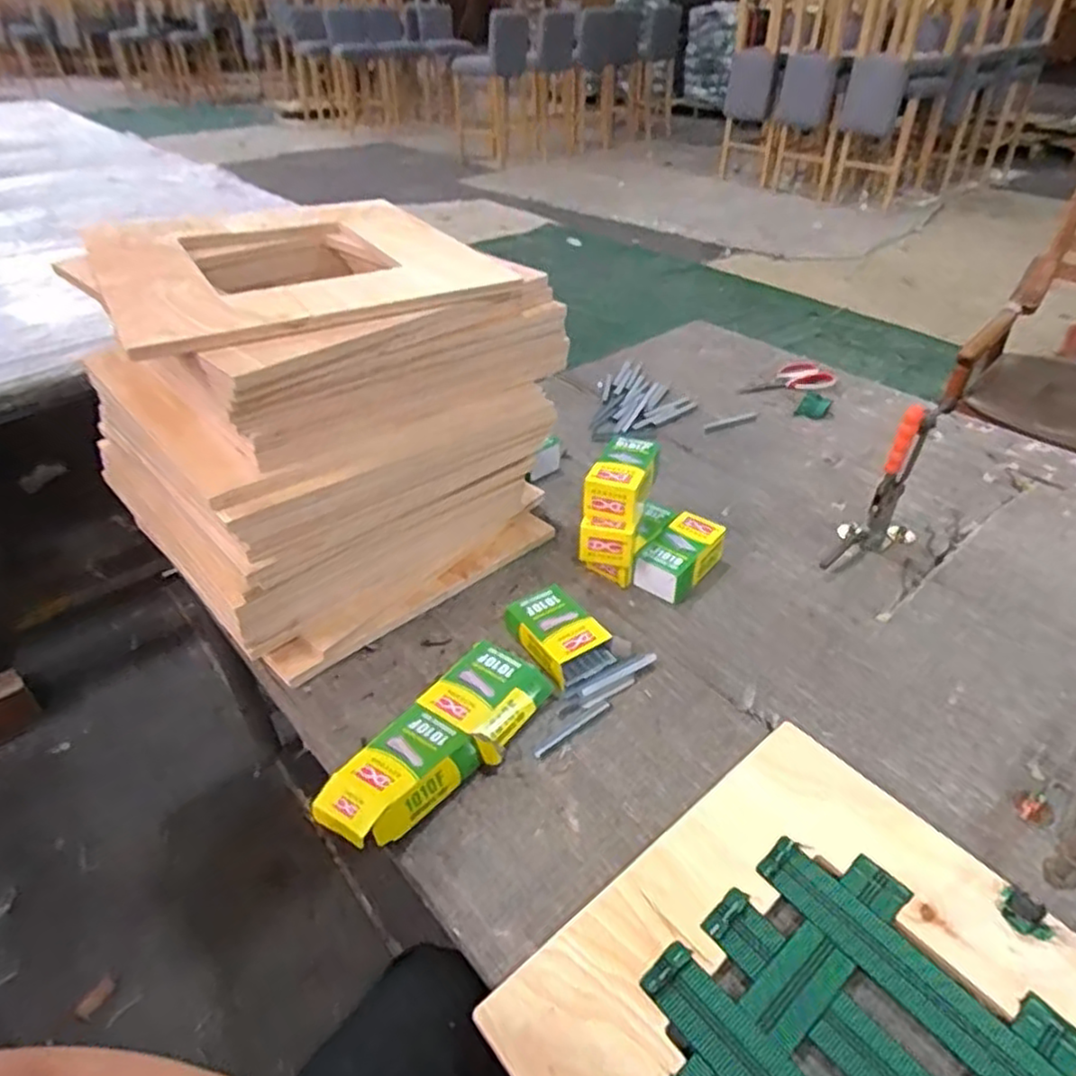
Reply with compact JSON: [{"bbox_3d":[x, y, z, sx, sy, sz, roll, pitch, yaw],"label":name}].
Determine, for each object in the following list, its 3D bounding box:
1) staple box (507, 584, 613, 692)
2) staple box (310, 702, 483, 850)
[{"bbox_3d":[0.023,0.110,0.833,0.082,0.031,0.117,-22,43,-26],"label":"staple box"},{"bbox_3d":[-0.132,0.228,0.681,0.088,0.040,0.141,24,44,28],"label":"staple box"}]

